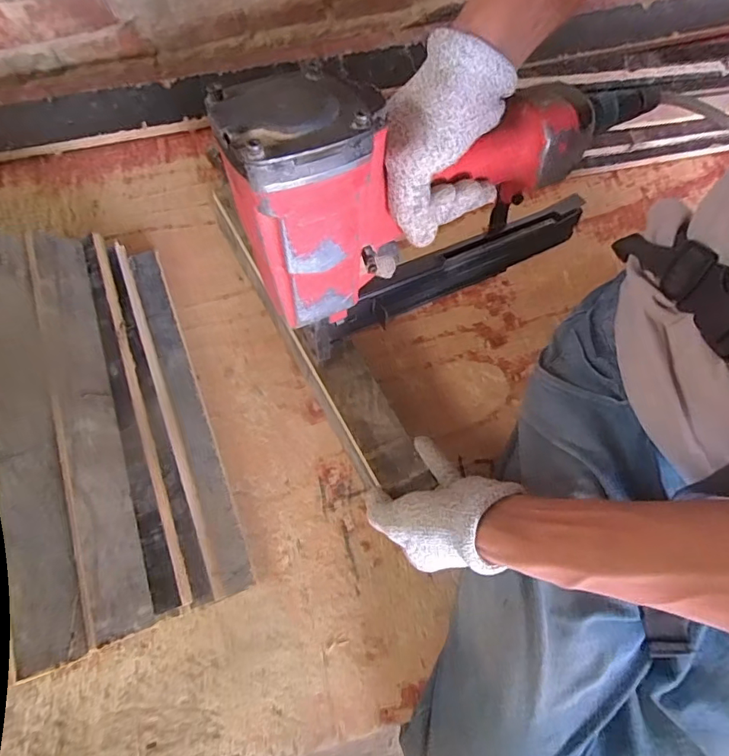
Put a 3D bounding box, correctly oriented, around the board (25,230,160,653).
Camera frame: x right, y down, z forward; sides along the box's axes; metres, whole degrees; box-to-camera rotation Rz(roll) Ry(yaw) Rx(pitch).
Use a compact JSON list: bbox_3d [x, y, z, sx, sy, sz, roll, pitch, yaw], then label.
[{"bbox_3d":[-0.239,0.031,0.409,0.007,0.051,0.359,-28,73,33],"label":"board"}]

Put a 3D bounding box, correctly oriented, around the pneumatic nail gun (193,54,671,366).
[{"bbox_3d":[0.065,-0.146,0.356,0.318,0.231,0.084,-28,75,-9],"label":"pneumatic nail gun"}]

